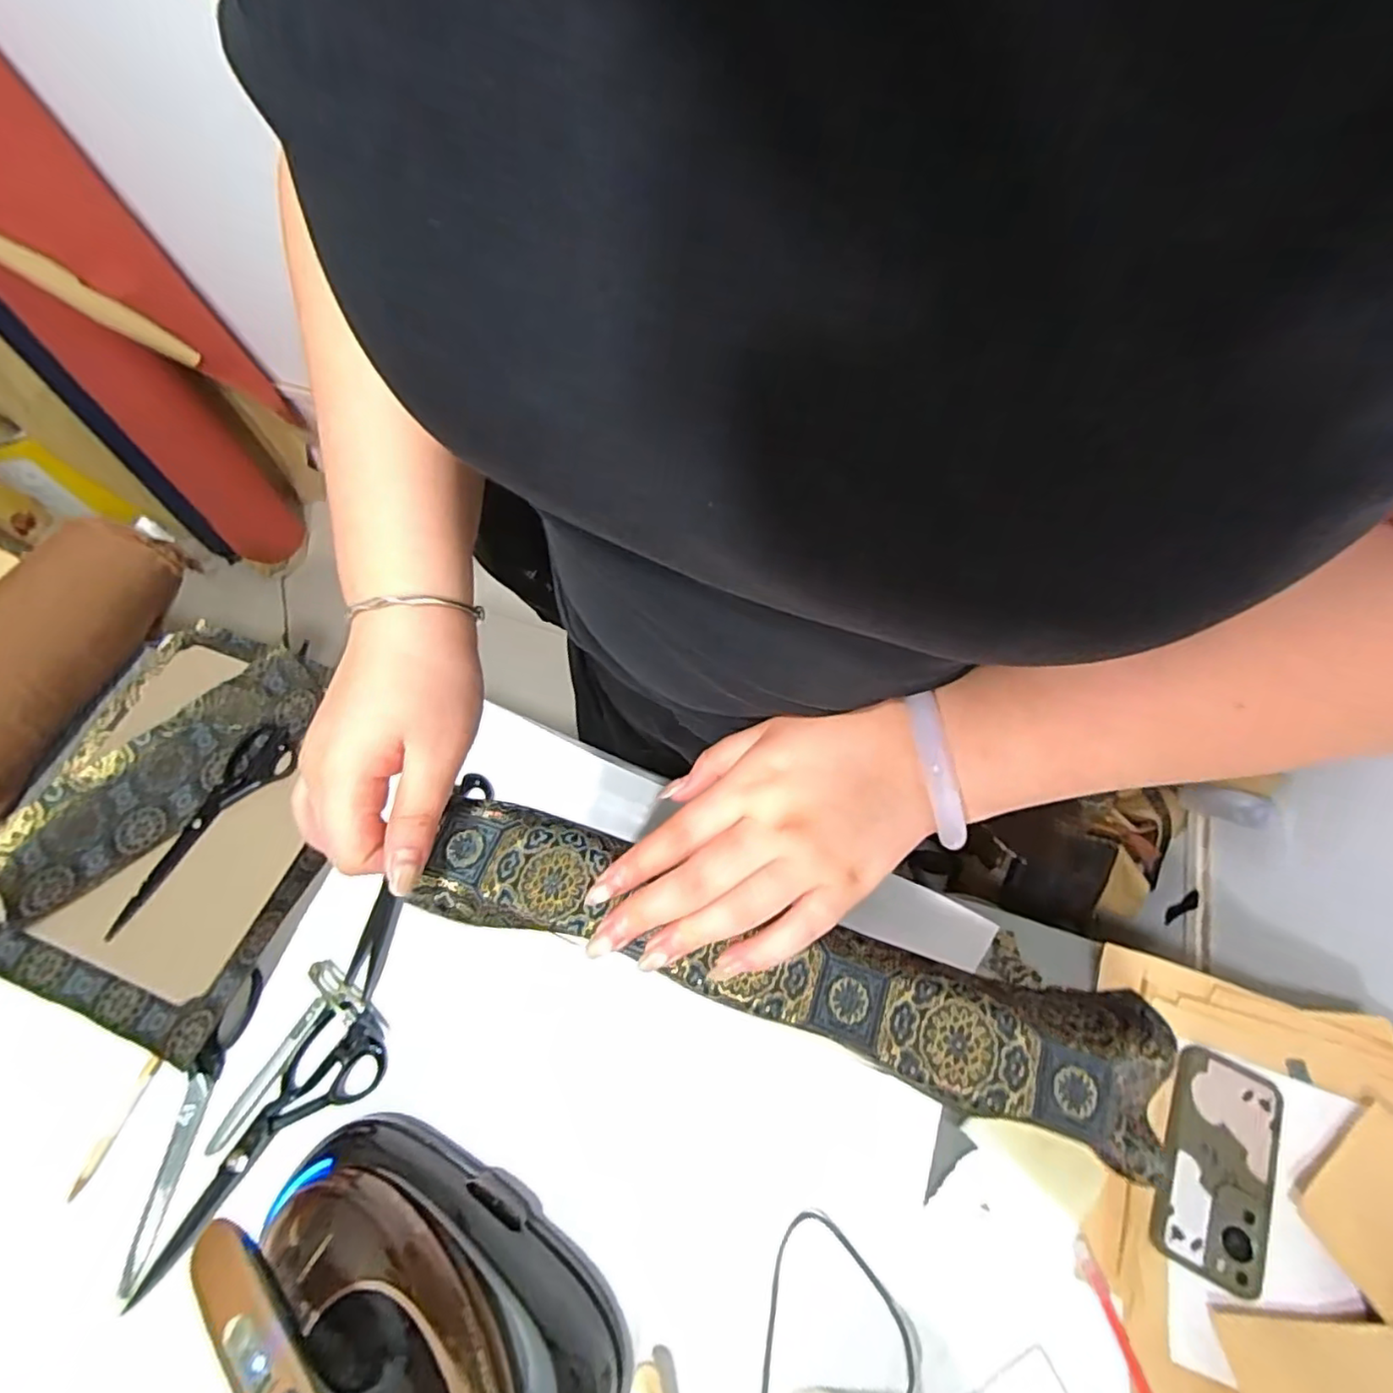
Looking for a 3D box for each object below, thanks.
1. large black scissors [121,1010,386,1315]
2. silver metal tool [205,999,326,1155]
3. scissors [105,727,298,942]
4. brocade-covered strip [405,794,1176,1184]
[{"bbox_3d":[-0.378,0.376,0.556,0.081,0.018,0.231,41,70,19],"label":"large black scissors"},{"bbox_3d":[-0.383,0.338,0.579,0.018,0.006,0.133,27,66,14],"label":"silver metal tool"},{"bbox_3d":[-0.526,0.128,0.678,0.073,0.011,0.235,31,67,16],"label":"scissors"},{"bbox_3d":[0.037,0.121,0.302,0.333,0.039,0.064,16,64,9],"label":"brocade-covered strip"}]

